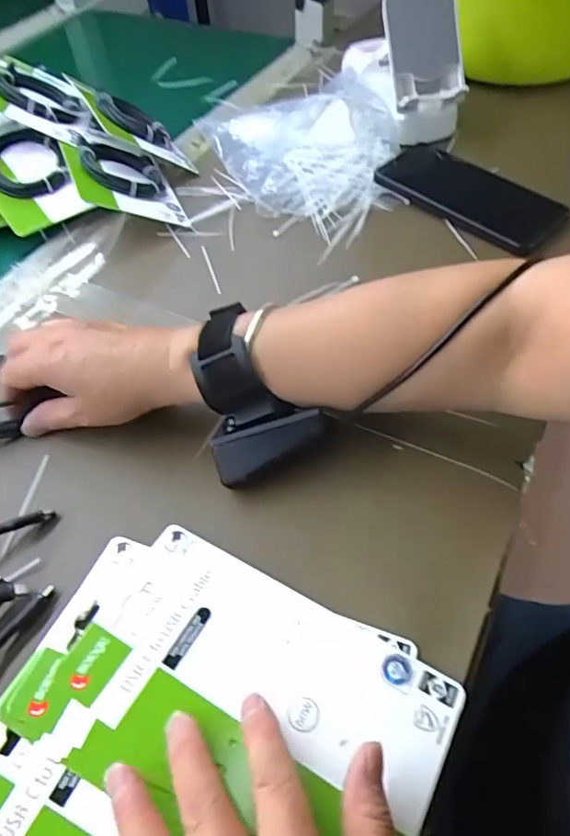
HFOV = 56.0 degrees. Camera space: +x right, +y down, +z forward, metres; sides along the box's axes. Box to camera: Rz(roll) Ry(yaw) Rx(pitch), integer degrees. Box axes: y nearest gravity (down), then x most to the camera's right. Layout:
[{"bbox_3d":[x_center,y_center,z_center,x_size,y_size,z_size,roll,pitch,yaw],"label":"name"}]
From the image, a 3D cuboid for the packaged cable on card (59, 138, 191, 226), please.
[{"bbox_3d":[-0.148,-0.223,0.501,0.096,0.022,0.113,-1,51,-32],"label":"packaged cable on card"}]

